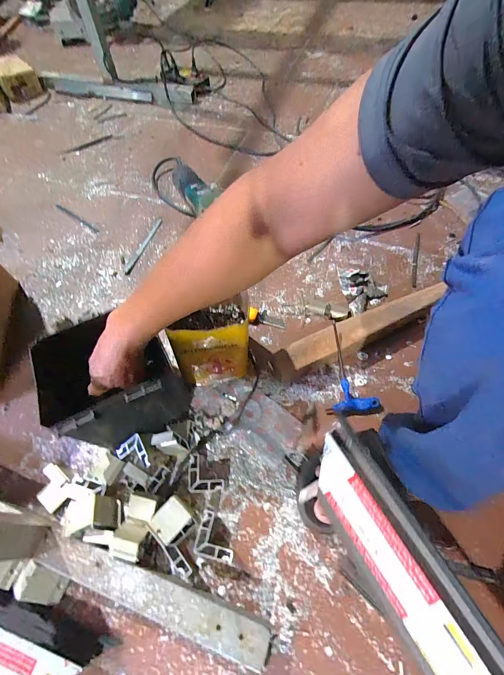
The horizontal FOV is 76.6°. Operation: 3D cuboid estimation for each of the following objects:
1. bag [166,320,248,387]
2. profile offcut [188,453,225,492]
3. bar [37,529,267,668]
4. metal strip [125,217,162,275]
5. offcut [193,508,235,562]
[{"bbox_3d":[-0.061,0.032,0.494,0.111,0.161,0.022,-5,59,-1],"label":"bag"},{"bbox_3d":[-0.066,0.199,0.469,0.053,0.037,0.053,-6,59,-2],"label":"profile offcut"},{"bbox_3d":[-0.124,0.315,0.395,0.295,0.044,0.042,15,60,11],"label":"bar"},{"bbox_3d":[-0.252,-0.218,0.752,0.017,0.006,0.185,12,60,9],"label":"metal strip"},{"bbox_3d":[-0.046,0.264,0.428,0.051,0.038,0.050,9,59,7],"label":"offcut"}]

